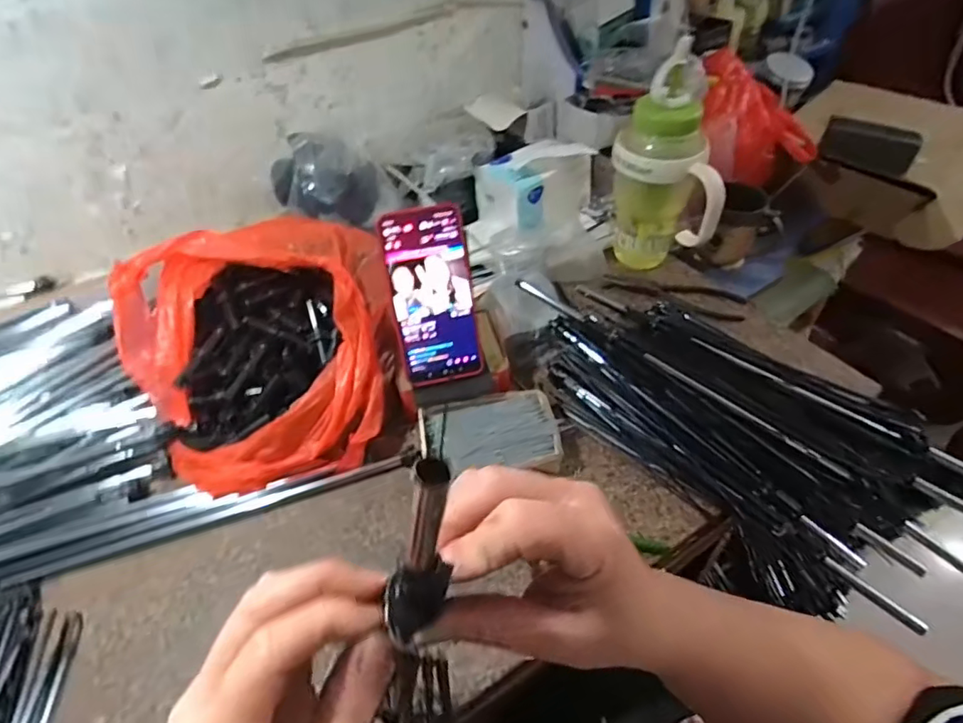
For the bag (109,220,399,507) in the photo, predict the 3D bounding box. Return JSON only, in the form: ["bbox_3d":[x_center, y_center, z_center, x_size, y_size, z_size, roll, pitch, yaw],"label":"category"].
[{"bbox_3d":[-0.217,-0.019,0.549,0.261,0.132,0.244,-15,46,-10],"label":"bag"}]

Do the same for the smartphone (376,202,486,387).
[{"bbox_3d":[-0.045,-0.060,0.517,0.077,0.164,0.009,-12,16,-7],"label":"smartphone"}]

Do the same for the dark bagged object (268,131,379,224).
[{"bbox_3d":[-0.202,-0.235,0.702,0.138,0.082,0.070,1,46,6],"label":"dark bagged object"}]

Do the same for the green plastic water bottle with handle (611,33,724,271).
[{"bbox_3d":[0.216,-0.213,0.664,0.110,0.274,0.125,-1,46,4],"label":"green plastic water bottle with handle"}]

